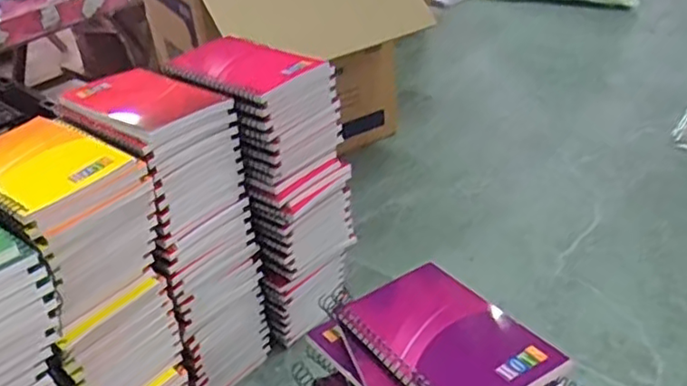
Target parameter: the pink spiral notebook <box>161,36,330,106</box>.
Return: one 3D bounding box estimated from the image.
[{"bbox_3d":[-0.089,-0.112,0.547,0.129,0.015,0.085,24,48,30],"label":"pink spiral notebook"}]

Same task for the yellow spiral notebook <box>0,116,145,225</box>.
[{"bbox_3d":[-0.209,-0.022,0.435,0.119,0.012,0.089,21,42,34],"label":"yellow spiral notebook"}]

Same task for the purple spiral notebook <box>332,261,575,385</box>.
[{"bbox_3d":[0.059,0.085,0.380,0.078,0.009,0.128,-25,30,-20],"label":"purple spiral notebook"}]

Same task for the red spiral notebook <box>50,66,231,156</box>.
[{"bbox_3d":[-0.162,-0.074,0.507,0.130,0.010,0.099,24,43,36],"label":"red spiral notebook"}]

